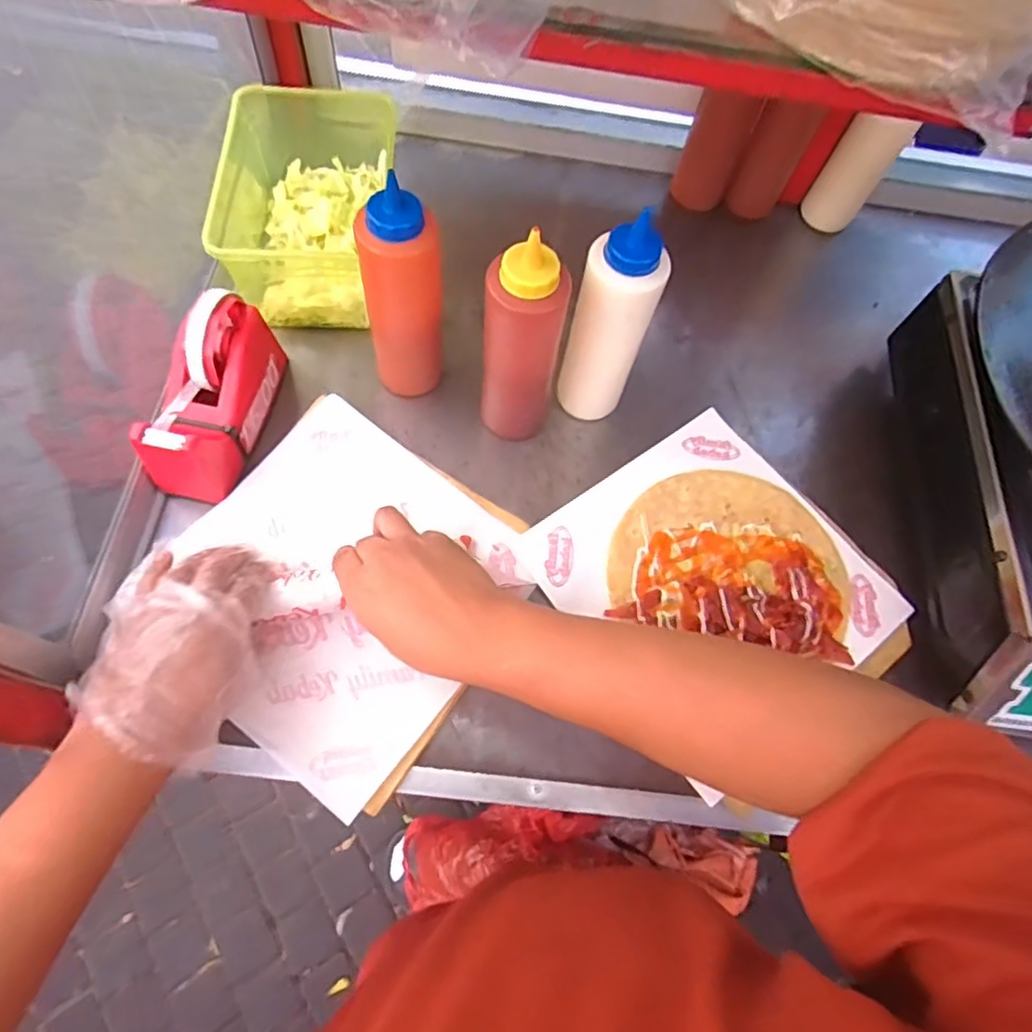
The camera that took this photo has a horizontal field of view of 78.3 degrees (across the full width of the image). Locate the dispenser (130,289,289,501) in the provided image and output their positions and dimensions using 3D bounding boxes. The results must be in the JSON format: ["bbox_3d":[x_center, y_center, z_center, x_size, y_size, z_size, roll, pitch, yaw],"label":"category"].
[{"bbox_3d":[-0.247,-0.101,0.517,0.060,0.094,0.154,14,63,1],"label":"dispenser"}]

